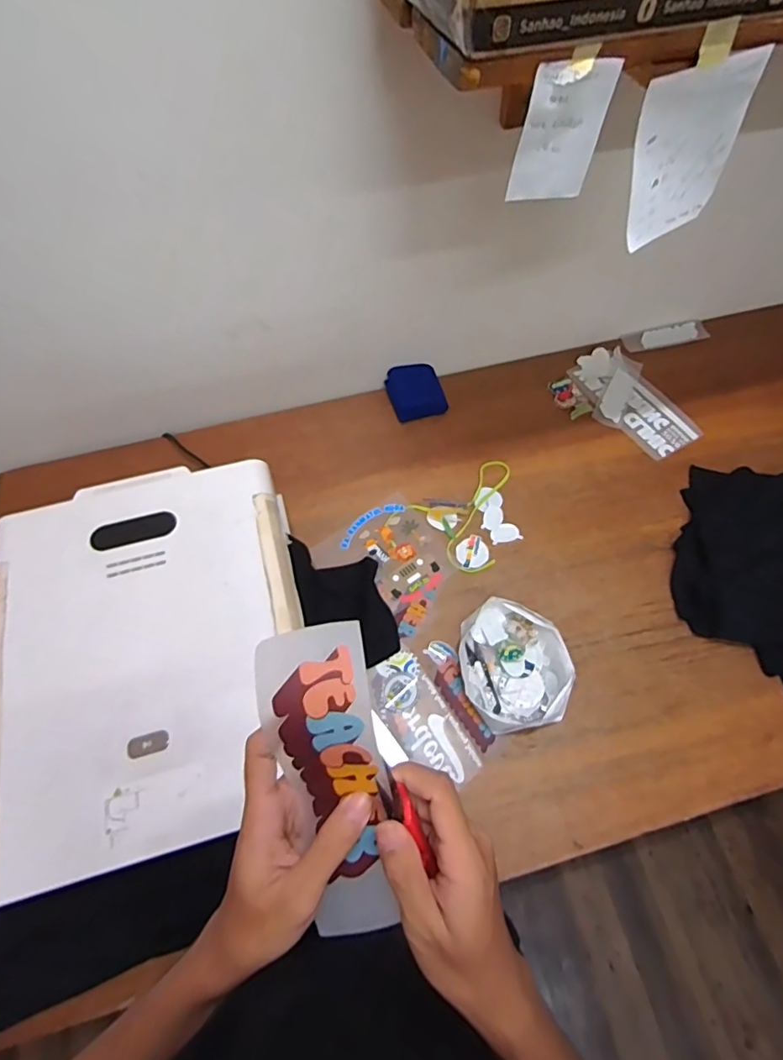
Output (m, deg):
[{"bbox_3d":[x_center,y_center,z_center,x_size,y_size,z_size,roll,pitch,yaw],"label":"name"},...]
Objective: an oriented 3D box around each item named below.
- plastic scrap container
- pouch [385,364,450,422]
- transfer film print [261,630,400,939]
[{"bbox_3d":[0.192,0.210,0.813,0.163,0.045,0.194,-10,63,-5],"label":"plastic scrap container"},{"bbox_3d":[0.052,-0.292,1.079,0.116,0.041,0.119,-13,63,-6],"label":"pouch"},{"bbox_3d":[-0.033,0.147,0.300,0.062,0.027,0.179,-11,95,-5],"label":"transfer film print"}]

